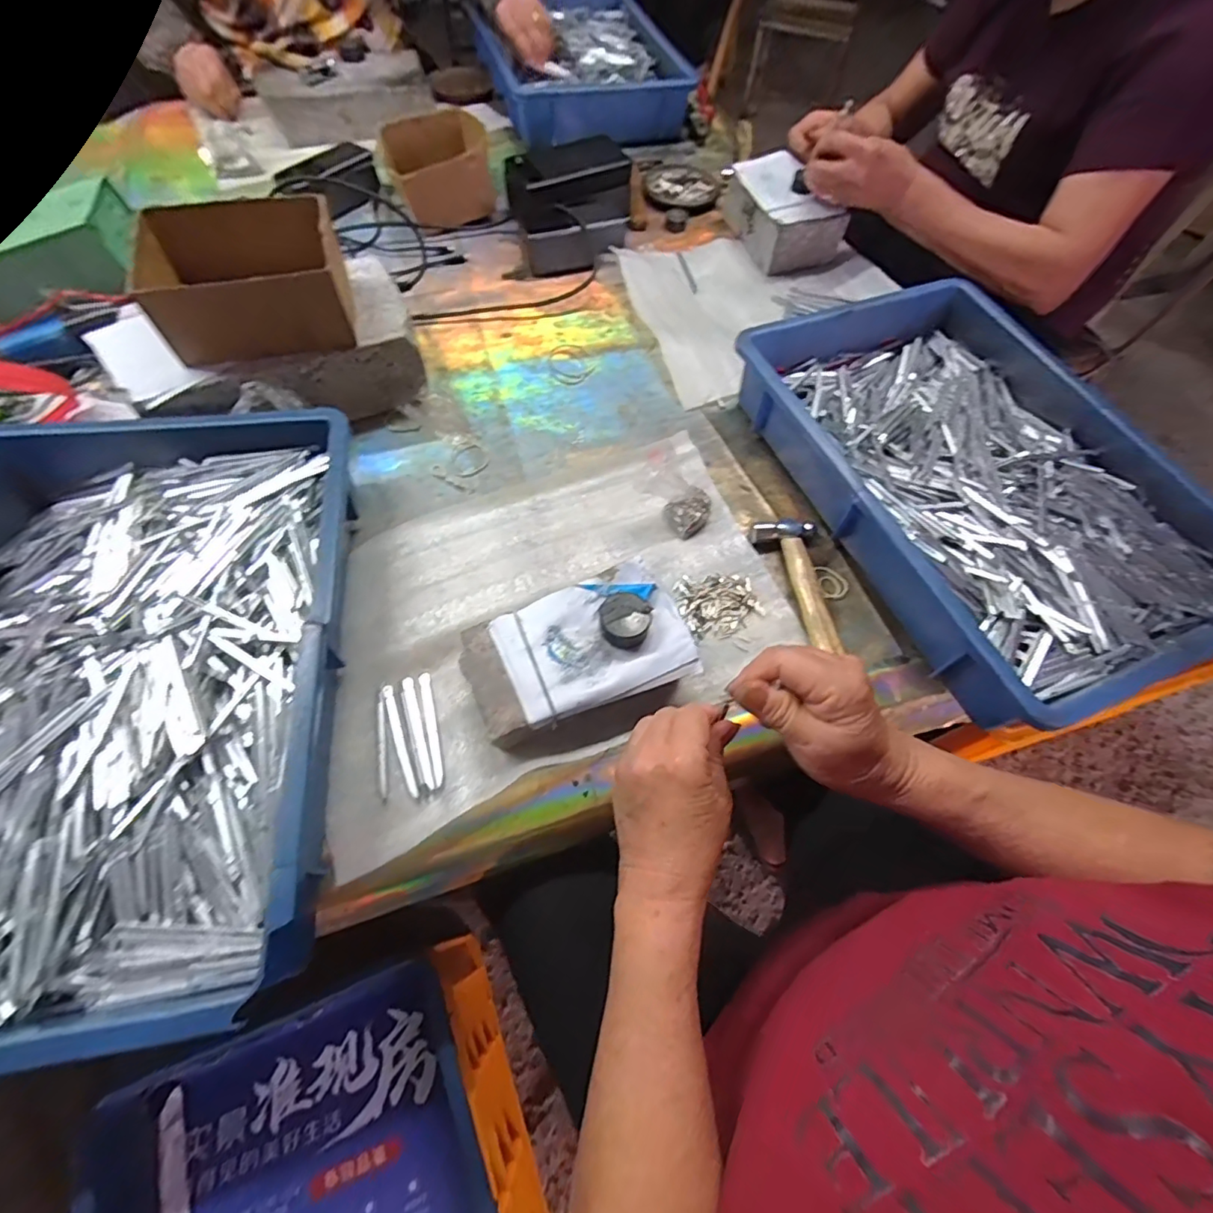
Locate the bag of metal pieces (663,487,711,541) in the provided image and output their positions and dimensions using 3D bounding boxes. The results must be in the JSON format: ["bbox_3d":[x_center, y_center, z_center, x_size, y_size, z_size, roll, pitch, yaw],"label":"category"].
[{"bbox_3d":[0.081,-0.090,0.523,0.048,0.024,0.036,-29,66,-17],"label":"bag of metal pieces"}]

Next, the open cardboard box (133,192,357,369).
[{"bbox_3d":[-0.311,-0.286,0.485,0.154,0.072,0.117,-16,63,-11],"label":"open cardboard box"}]

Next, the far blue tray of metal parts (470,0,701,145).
[{"bbox_3d":[-0.056,-0.921,0.924,0.286,0.073,0.417,-14,63,-10],"label":"far blue tray of metal parts"}]

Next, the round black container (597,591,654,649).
[{"bbox_3d":[0.014,0.009,0.418,0.038,0.021,0.039,1,61,-2],"label":"round black container"}]

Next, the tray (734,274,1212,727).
[{"bbox_3d":[0.335,-0.125,0.520,0.276,0.087,0.427,-18,64,-12],"label":"tray"}]

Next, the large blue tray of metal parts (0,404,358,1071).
[{"bbox_3d":[-0.338,0.048,0.391,0.292,0.077,0.436,-6,62,-6],"label":"large blue tray of metal parts"}]

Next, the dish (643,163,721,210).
[{"bbox_3d":[0.111,-0.623,0.815,0.108,0.011,0.116,1,61,-2],"label":"dish"}]

